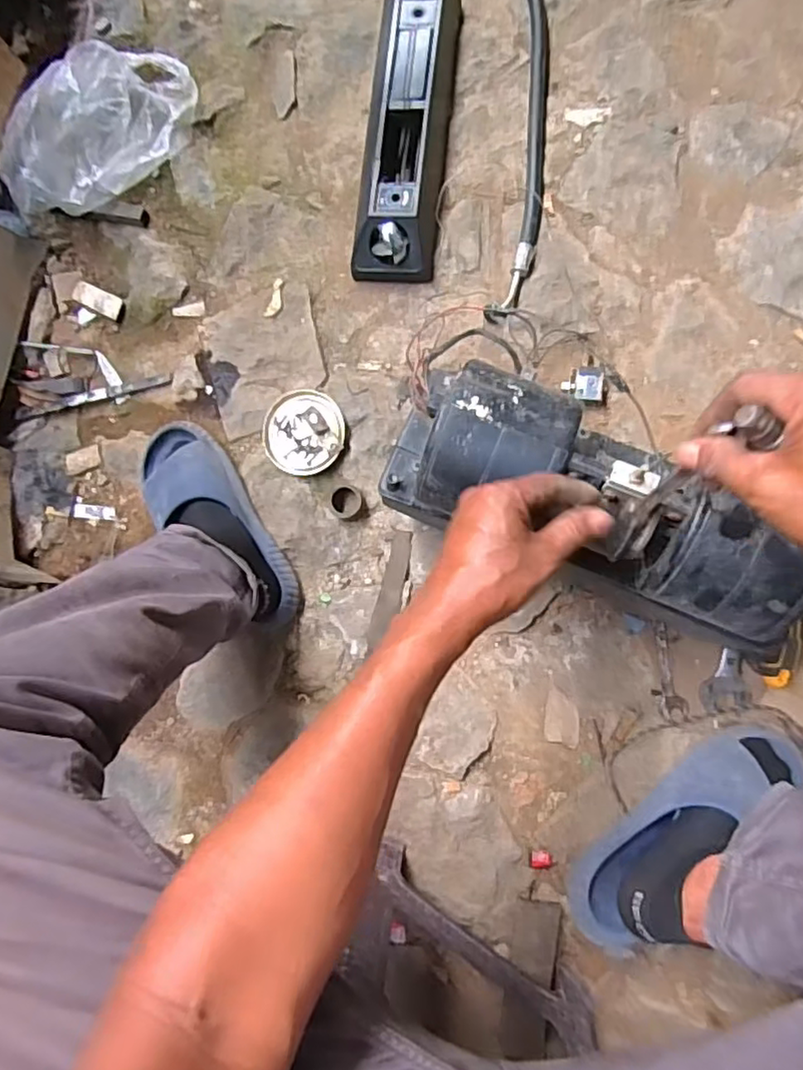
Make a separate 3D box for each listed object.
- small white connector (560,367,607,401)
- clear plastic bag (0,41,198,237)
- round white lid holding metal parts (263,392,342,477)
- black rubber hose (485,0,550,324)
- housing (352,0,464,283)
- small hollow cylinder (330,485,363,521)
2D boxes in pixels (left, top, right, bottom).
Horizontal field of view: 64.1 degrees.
[{"bbox_3d":[0.221,-0.183,0.777,0.052,0.014,0.041,-1,84,8],"label":"small white connector"},{"bbox_3d":[-0.418,-0.531,0.850,0.326,0.115,0.136,-45,81,2],"label":"clear plastic bag"},{"bbox_3d":[-0.124,-0.130,0.816,0.100,0.018,0.106,-1,84,8],"label":"round white lid holding metal parts"},{"bbox_3d":[0.156,-0.516,0.816,0.060,0.030,0.511,4,85,8],"label":"black rubber hose"},{"bbox_3d":[0.007,-0.522,0.823,0.105,0.065,0.374,7,86,8],"label":"housing"},{"bbox_3d":[-0.071,-0.042,0.802,0.045,0.018,0.042,-1,84,8],"label":"small hollow cylinder"}]

